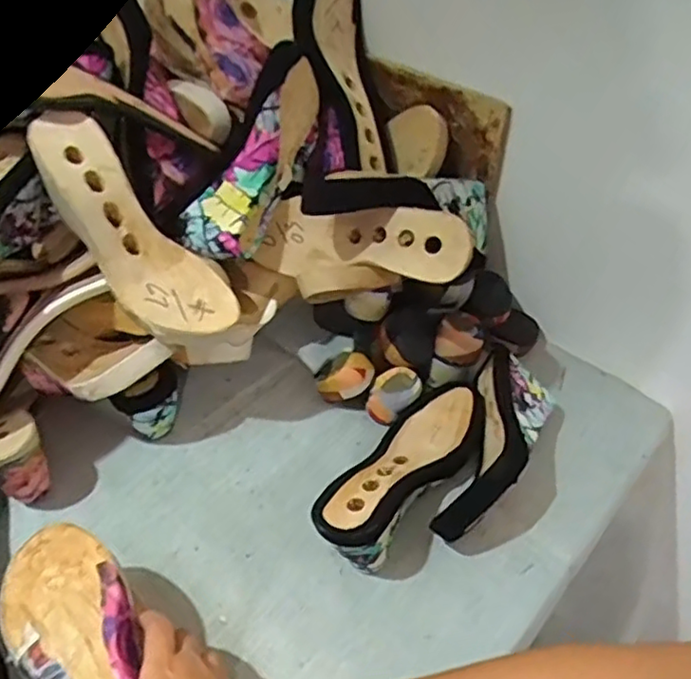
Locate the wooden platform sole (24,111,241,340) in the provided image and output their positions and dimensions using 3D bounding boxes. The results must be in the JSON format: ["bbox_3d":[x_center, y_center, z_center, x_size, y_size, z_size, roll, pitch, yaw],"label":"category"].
[{"bbox_3d":[-0.183,-0.093,0.555,0.083,0.049,0.225,-43,101,-33],"label":"wooden platform sole"}]

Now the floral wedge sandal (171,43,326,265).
[{"bbox_3d":[-0.087,-0.176,0.636,0.077,0.070,0.216,25,85,22],"label":"floral wedge sandal"}]

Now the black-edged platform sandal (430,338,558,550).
[{"bbox_3d":[0.141,0.100,0.622,0.080,0.072,0.217,18,48,17],"label":"black-edged platform sandal"}]

